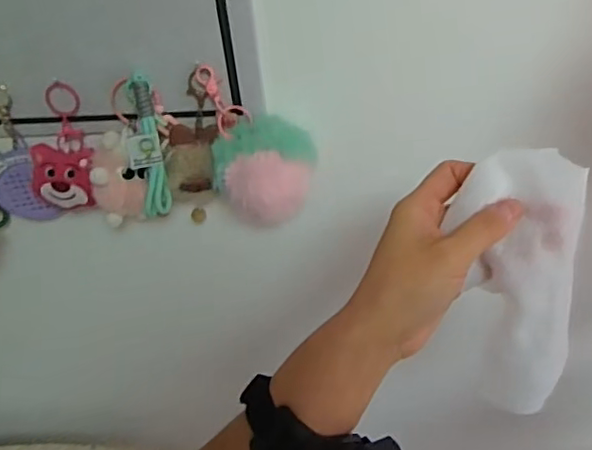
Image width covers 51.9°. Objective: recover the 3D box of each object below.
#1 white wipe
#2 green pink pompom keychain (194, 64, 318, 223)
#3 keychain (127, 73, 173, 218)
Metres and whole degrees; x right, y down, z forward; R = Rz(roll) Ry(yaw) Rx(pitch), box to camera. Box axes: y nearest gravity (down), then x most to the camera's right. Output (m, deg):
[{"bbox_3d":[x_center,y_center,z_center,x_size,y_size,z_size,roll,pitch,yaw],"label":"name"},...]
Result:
[{"bbox_3d":[0.134,0.042,0.363,0.067,0.173,0.027,-7,20,-1],"label":"white wipe"},{"bbox_3d":[-0.033,-0.060,0.523,0.094,0.114,0.069,-4,39,4],"label":"green pink pompom keychain"},{"bbox_3d":[-0.130,-0.067,0.528,0.025,0.123,0.024,-5,16,2],"label":"keychain"}]

